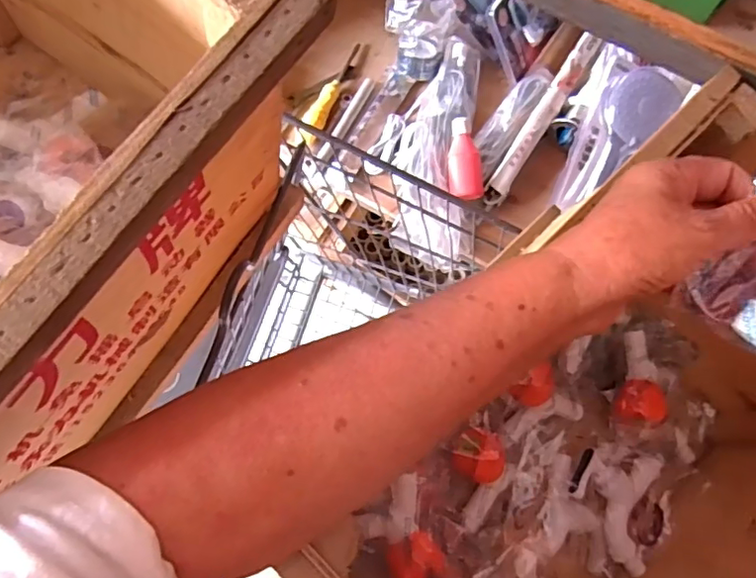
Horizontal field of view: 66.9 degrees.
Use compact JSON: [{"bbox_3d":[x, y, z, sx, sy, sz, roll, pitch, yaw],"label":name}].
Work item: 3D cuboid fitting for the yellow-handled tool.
[{"bbox_3d":[-0.071,-0.305,0.874,0.029,0.019,0.215,20,61,4],"label":"yellow-handled tool"}]

